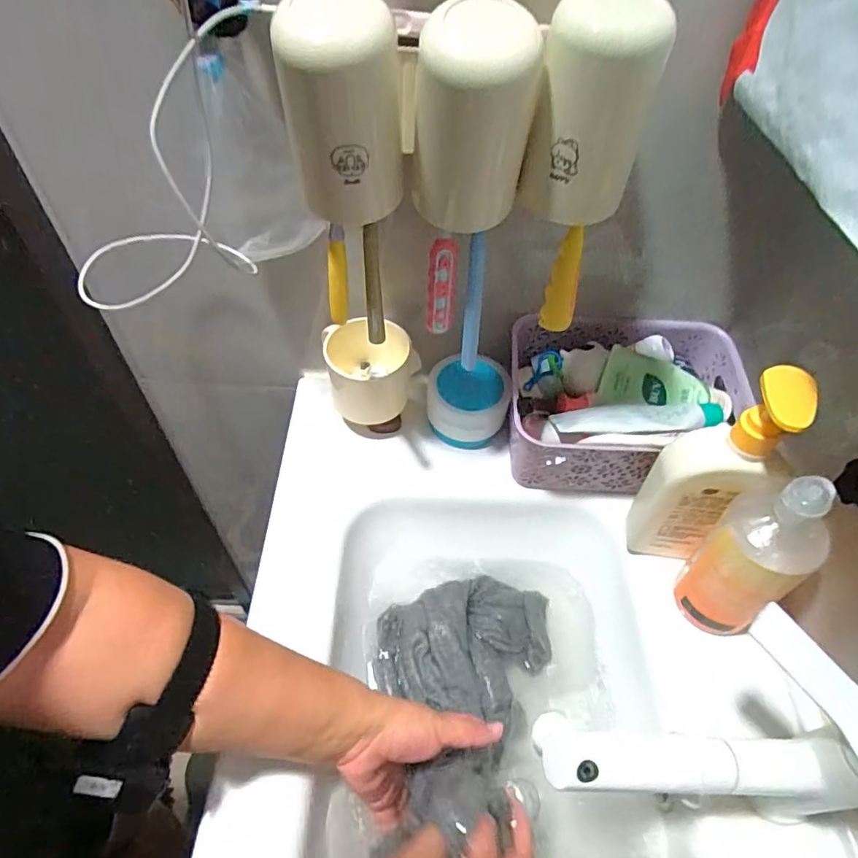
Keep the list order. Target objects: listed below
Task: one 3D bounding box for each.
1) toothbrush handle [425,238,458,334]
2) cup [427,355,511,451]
[{"bbox_3d":[0.009,-0.104,0.402,0.020,0.082,0.009,9,51,4],"label":"toothbrush handle"},{"bbox_3d":[0.038,-0.032,0.590,0.083,0.075,0.076,-4,52,-6],"label":"cup"}]

